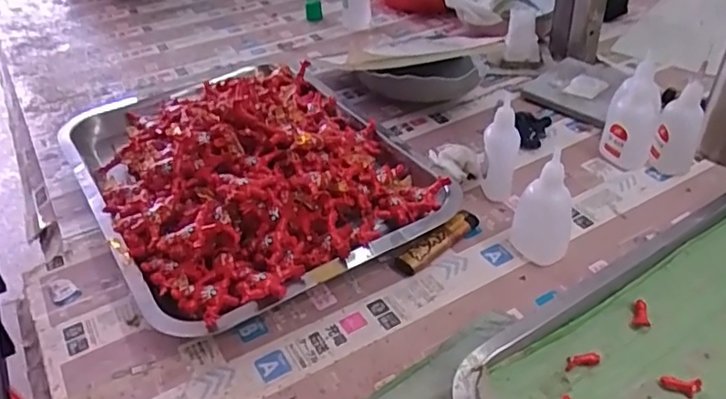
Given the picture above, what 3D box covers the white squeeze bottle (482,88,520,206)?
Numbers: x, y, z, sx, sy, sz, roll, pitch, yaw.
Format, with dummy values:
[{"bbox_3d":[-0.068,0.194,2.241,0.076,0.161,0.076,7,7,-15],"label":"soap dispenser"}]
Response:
[{"bbox_3d":[0.114,-0.043,0.491,0.025,0.090,0.026,-7,38,-3],"label":"white squeeze bottle"}]

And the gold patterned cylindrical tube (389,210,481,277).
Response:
[{"bbox_3d":[0.060,0.032,0.465,0.082,0.019,0.019,-27,44,-26],"label":"gold patterned cylindrical tube"}]

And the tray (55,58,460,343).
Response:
[{"bbox_3d":[-0.115,-0.046,0.528,0.249,0.078,0.350,-26,43,-25],"label":"tray"}]

